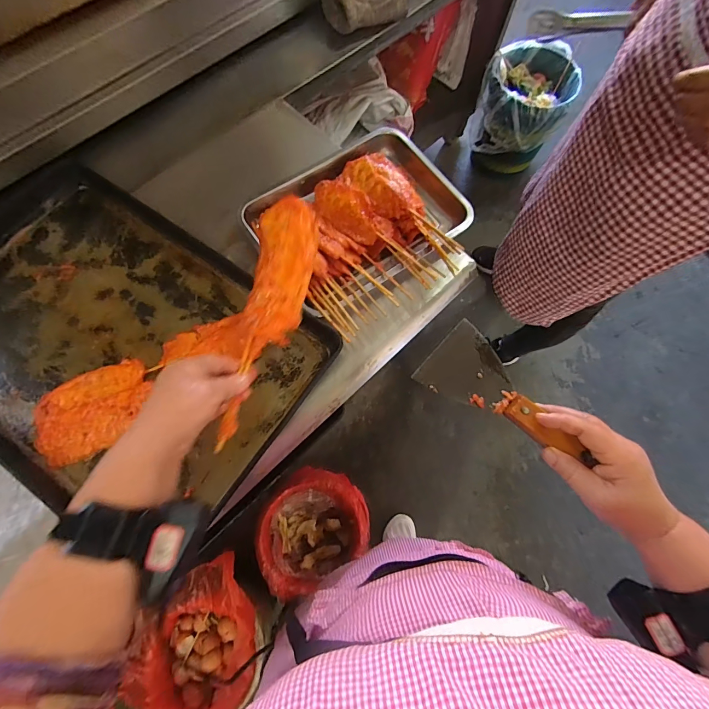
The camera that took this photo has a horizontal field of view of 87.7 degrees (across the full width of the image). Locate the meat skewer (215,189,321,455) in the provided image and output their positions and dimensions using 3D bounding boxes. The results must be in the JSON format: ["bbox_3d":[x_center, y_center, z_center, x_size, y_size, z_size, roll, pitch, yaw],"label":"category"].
[{"bbox_3d":[-0.094,-0.041,0.389,0.069,0.022,0.264,13,83,3],"label":"meat skewer"}]

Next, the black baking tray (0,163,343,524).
[{"bbox_3d":[-0.398,-0.049,0.576,0.671,0.038,0.411,32,74,9],"label":"black baking tray"}]

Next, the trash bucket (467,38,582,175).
[{"bbox_3d":[0.617,-0.911,1.423,0.305,0.373,0.329,0,72,-1],"label":"trash bucket"}]

